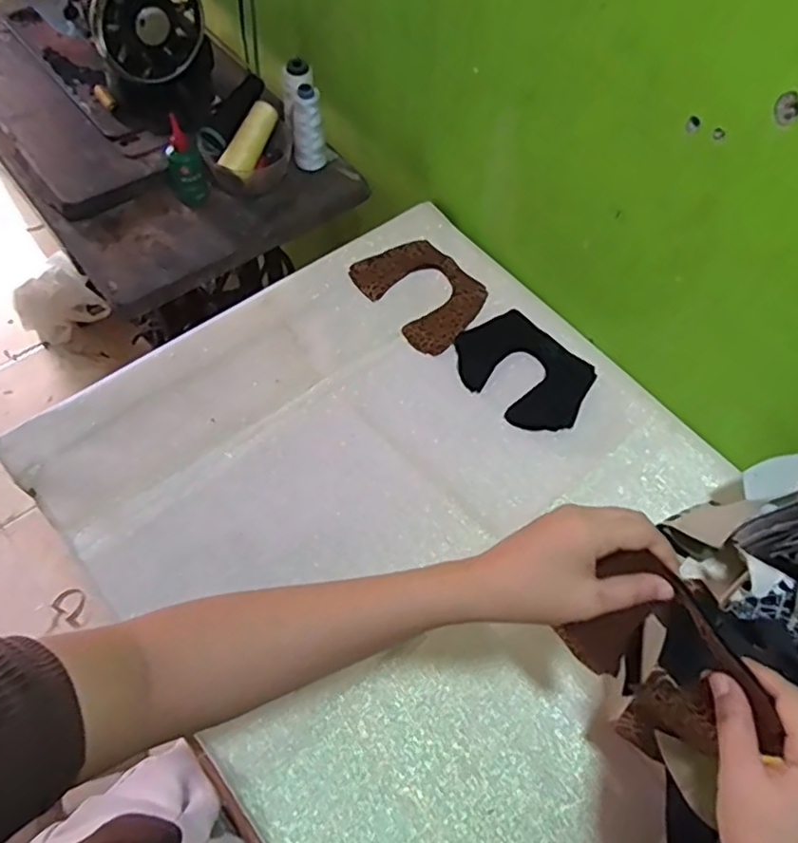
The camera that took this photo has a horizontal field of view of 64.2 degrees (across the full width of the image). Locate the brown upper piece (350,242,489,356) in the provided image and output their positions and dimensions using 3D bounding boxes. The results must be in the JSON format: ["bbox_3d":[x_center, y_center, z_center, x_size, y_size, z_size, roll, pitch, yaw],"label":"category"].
[{"bbox_3d":[0.032,-0.165,0.805,0.125,0.005,0.156,-36,74,-19],"label":"brown upper piece"}]

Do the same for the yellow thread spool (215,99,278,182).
[{"bbox_3d":[-0.200,-0.380,0.861,0.037,0.034,0.116,23,77,9],"label":"yellow thread spool"}]

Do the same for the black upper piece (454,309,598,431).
[{"bbox_3d":[0.147,-0.061,0.756,0.162,0.006,0.125,40,68,18],"label":"black upper piece"}]

